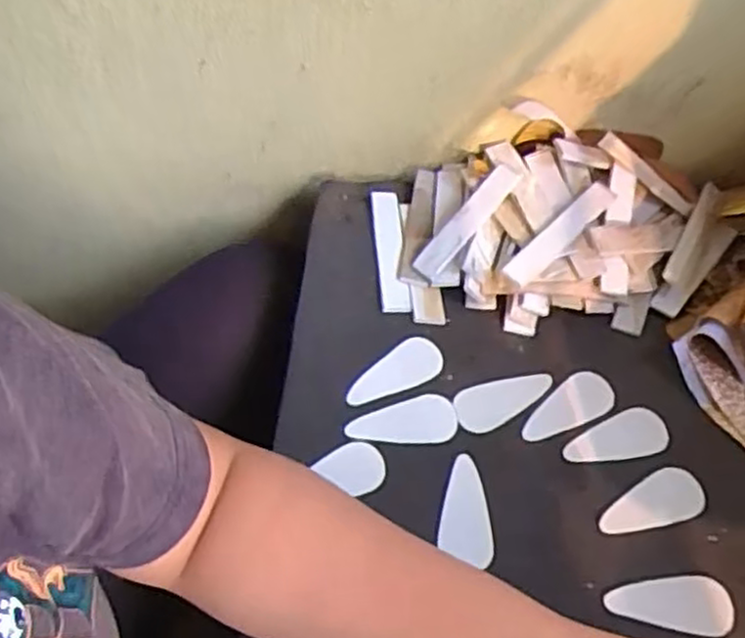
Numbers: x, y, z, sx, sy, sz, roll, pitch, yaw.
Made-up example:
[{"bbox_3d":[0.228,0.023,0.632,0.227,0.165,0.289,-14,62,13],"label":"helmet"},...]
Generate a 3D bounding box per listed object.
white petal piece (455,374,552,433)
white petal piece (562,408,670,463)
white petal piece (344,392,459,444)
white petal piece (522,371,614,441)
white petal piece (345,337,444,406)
[{"bbox_3d":[0.088,0.054,0.486,0.070,0.004,0.031,-17,60,-15],"label":"white petal piece"},{"bbox_3d":[0.156,0.076,0.475,0.069,0.004,0.031,-7,56,-6],"label":"white petal piece"},{"bbox_3d":[0.019,0.064,0.469,0.070,0.004,0.032,-6,56,-5],"label":"white petal piece"},{"bbox_3d":[0.128,0.058,0.483,0.070,0.004,0.029,-29,61,-19],"label":"white petal piece"},{"bbox_3d":[0.016,0.038,0.490,0.071,0.004,0.030,-32,62,-21],"label":"white petal piece"}]

